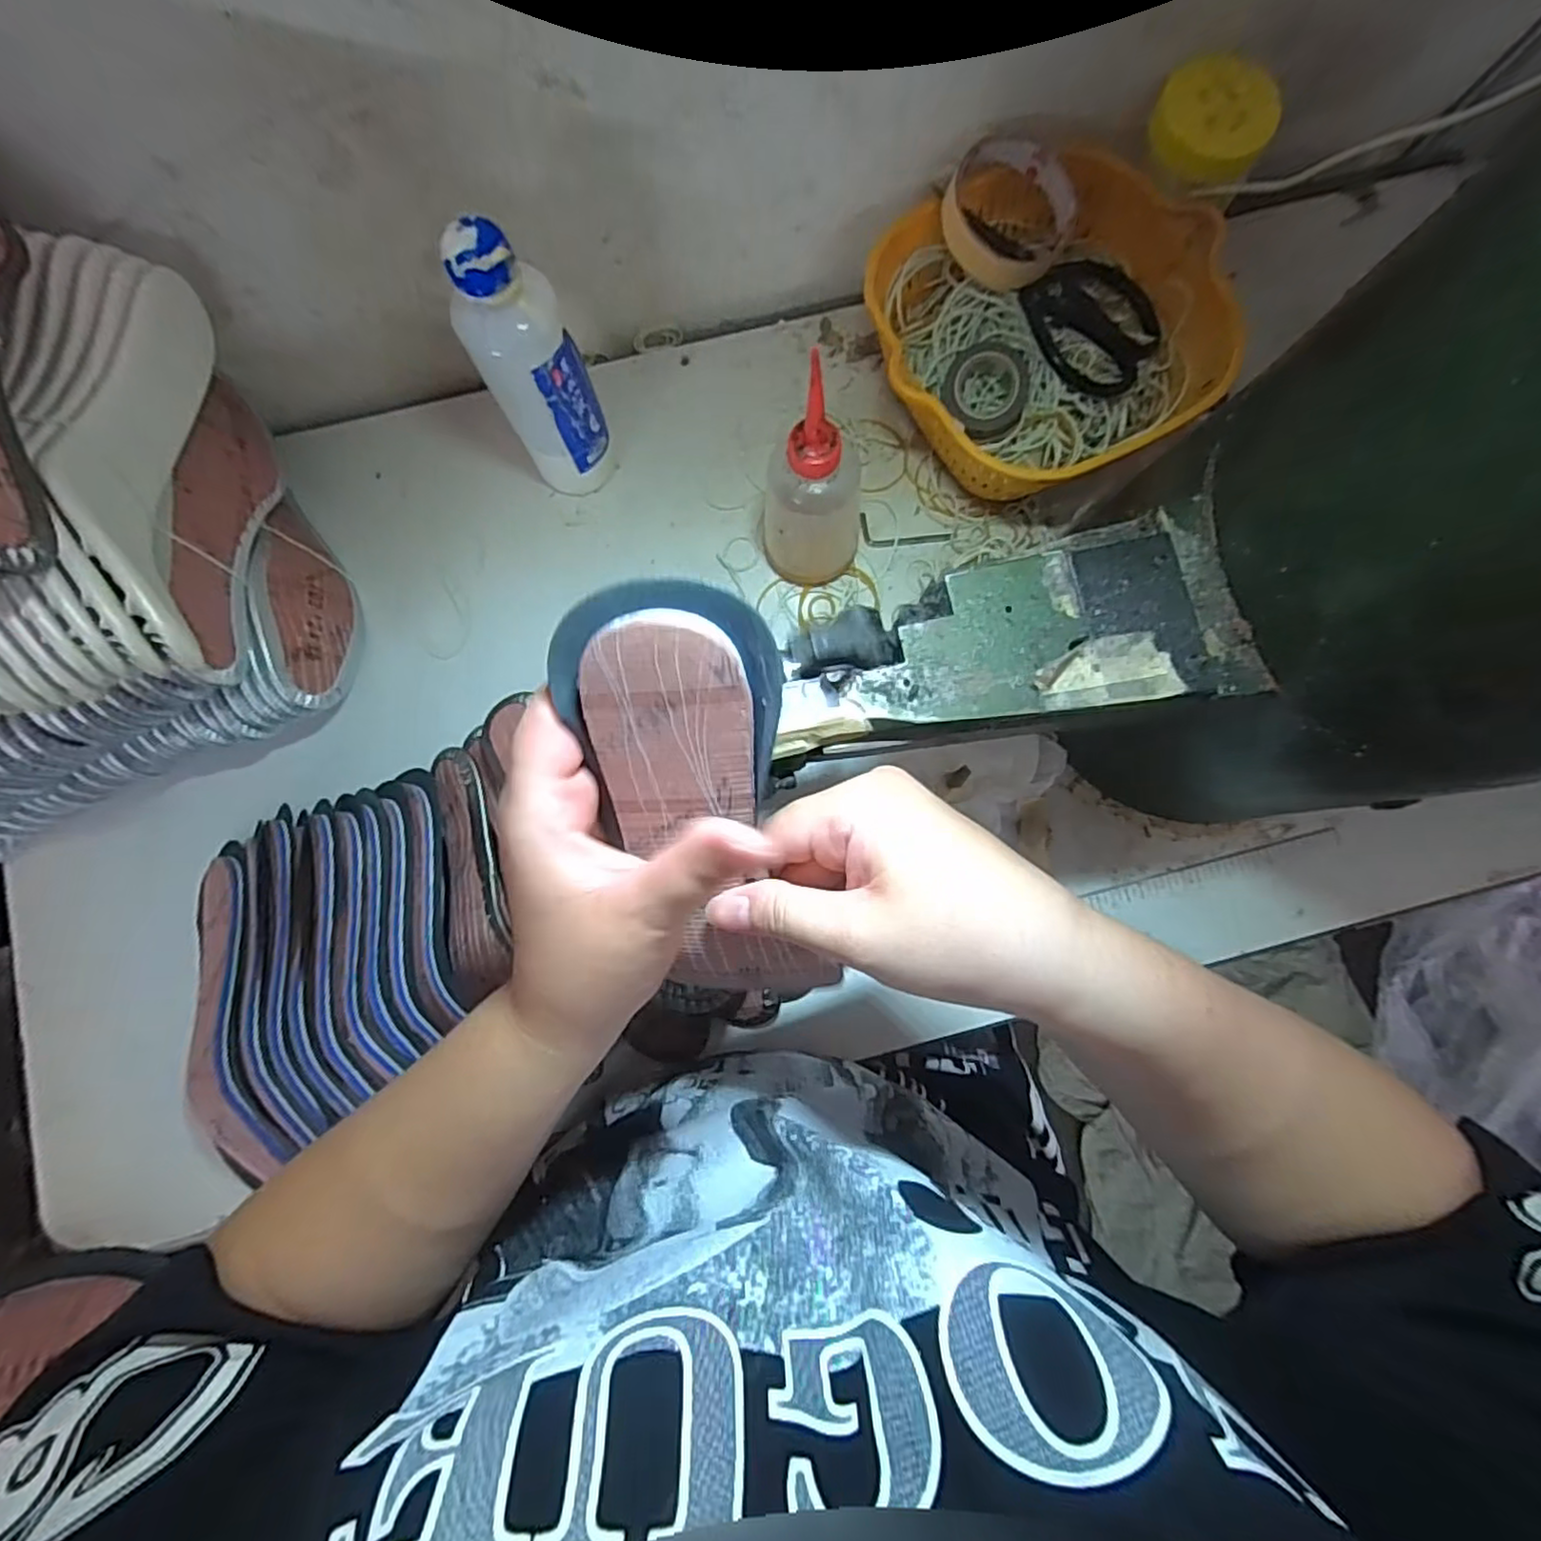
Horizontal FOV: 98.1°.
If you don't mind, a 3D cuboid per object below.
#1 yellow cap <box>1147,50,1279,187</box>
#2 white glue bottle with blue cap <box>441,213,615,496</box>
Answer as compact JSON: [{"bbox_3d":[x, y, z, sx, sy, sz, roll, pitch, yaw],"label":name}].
[{"bbox_3d":[0.271,-0.398,0.409,0.068,0.015,0.068,2,99,16],"label":"yellow cap"},{"bbox_3d":[-0.138,-0.230,0.402,0.048,0.177,0.055,38,82,2],"label":"white glue bottle with blue cap"}]

